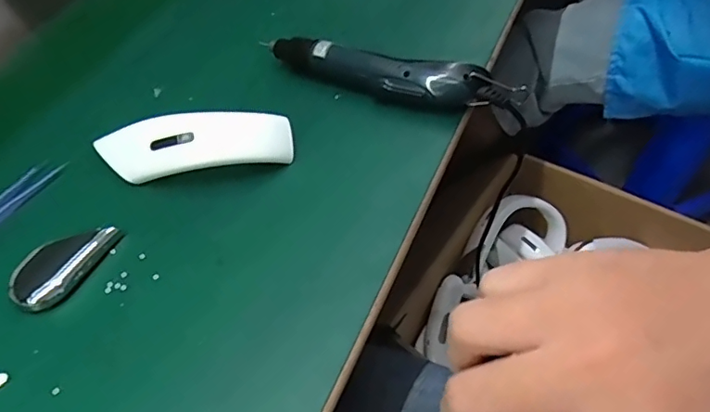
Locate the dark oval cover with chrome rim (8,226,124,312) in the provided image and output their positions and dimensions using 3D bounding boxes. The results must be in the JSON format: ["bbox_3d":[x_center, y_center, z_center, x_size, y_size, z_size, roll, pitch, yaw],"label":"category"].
[{"bbox_3d":[-0.221,0.040,0.388,0.046,0.009,0.080,30,60,22],"label":"dark oval cover with chrome rim"}]

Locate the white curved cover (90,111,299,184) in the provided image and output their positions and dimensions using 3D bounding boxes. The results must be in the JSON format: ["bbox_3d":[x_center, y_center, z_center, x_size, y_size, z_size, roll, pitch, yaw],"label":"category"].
[{"bbox_3d":[-0.140,-0.050,0.430,0.174,0.045,0.048,-3,53,0],"label":"white curved cover"}]

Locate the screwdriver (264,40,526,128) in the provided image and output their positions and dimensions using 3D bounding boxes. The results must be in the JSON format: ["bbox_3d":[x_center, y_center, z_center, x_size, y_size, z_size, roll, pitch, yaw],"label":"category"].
[{"bbox_3d":[0.029,-0.119,0.473,0.244,0.044,0.032,19,56,15],"label":"screwdriver"}]

